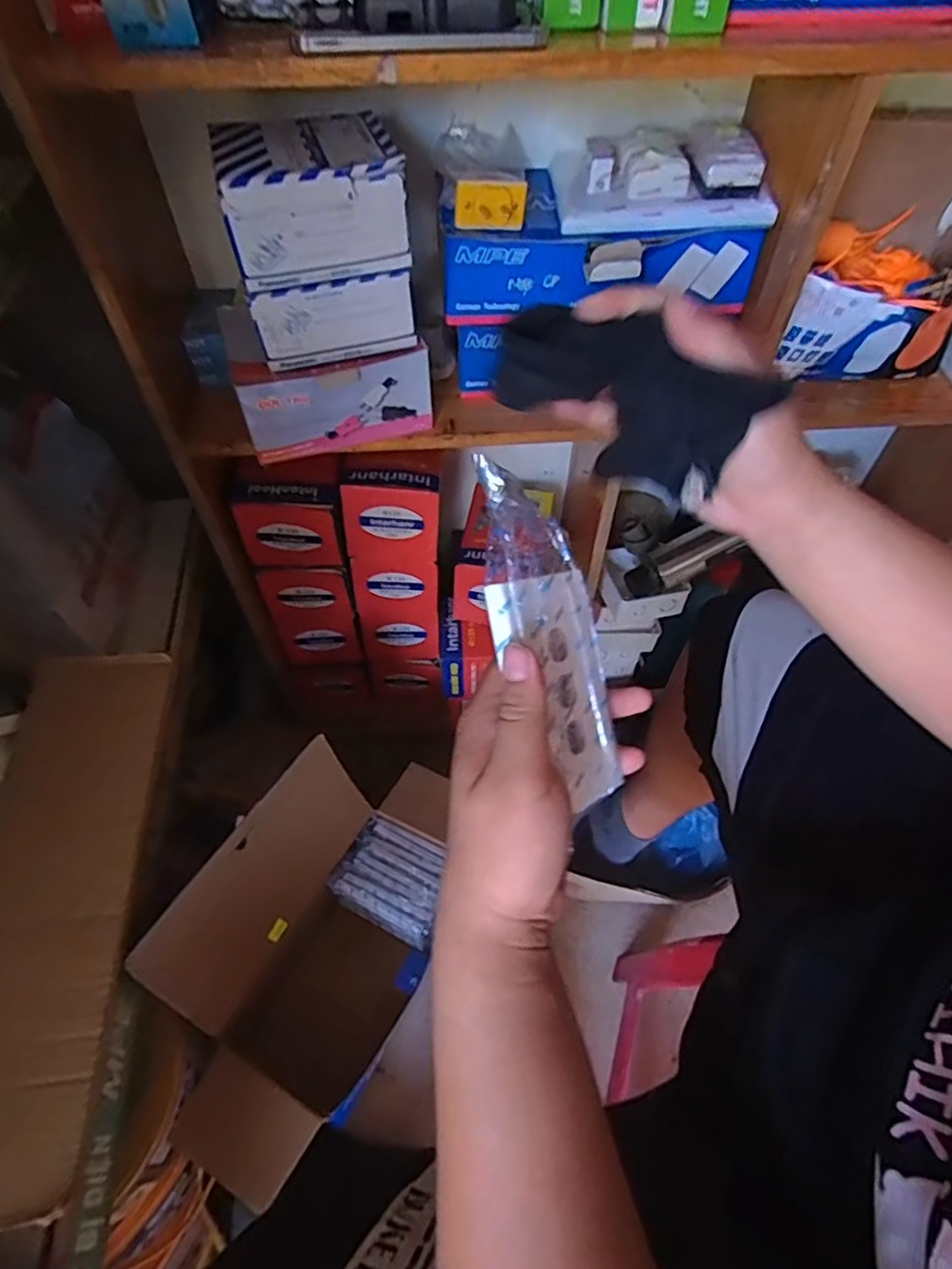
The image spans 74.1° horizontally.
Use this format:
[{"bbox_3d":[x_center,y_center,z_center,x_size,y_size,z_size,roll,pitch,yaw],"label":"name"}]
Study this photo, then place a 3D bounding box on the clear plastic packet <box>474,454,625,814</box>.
[{"bbox_3d":[0.039,0.001,0.318,0.011,0.175,0.067,-9,11,43],"label":"clear plastic packet"}]

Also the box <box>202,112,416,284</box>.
[{"bbox_3d":[-0.136,-0.365,0.527,0.140,0.077,0.124,-12,55,-9],"label":"box"}]

